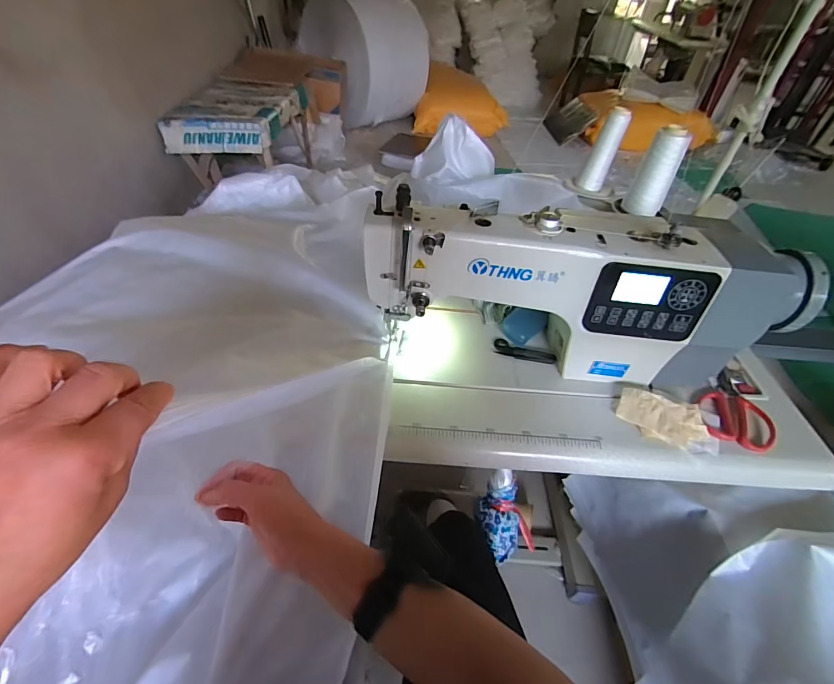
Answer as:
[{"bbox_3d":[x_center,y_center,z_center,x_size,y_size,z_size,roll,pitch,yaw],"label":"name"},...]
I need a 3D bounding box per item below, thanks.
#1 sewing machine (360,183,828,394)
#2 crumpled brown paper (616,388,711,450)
[{"bbox_3d":[0.228,-0.065,0.613,0.602,0.249,0.145,4,45,-3],"label":"sewing machine"},{"bbox_3d":[0.358,0.114,0.597,0.119,0.029,0.069,20,46,13],"label":"crumpled brown paper"}]

